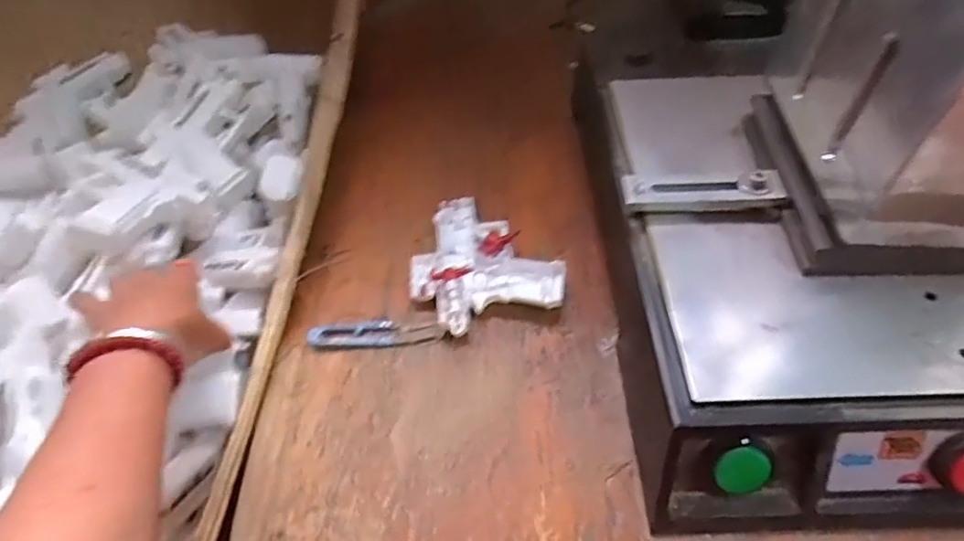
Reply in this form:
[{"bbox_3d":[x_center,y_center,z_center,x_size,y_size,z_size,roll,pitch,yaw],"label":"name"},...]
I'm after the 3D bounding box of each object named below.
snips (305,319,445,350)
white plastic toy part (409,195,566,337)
[{"bbox_3d":[-0.087,0.051,0.482,0.110,0.006,0.025,-6,52,-3],"label":"snips"},{"bbox_3d":[-0.006,-0.013,0.520,0.122,0.028,0.145,-17,53,-12],"label":"white plastic toy part"}]

